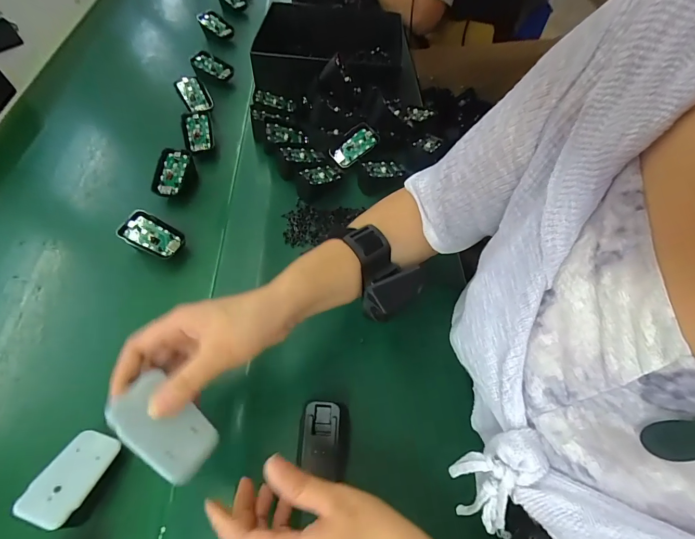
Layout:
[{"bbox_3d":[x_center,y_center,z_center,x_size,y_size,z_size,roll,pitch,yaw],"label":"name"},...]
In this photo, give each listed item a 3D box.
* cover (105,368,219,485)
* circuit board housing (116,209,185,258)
[{"bbox_3d":[-0.125,0.108,0.248,0.073,0.005,0.042,46,46,-8],"label":"cover"},{"bbox_3d":[-0.238,-0.042,0.441,0.069,0.010,0.042,29,67,-7],"label":"circuit board housing"}]

